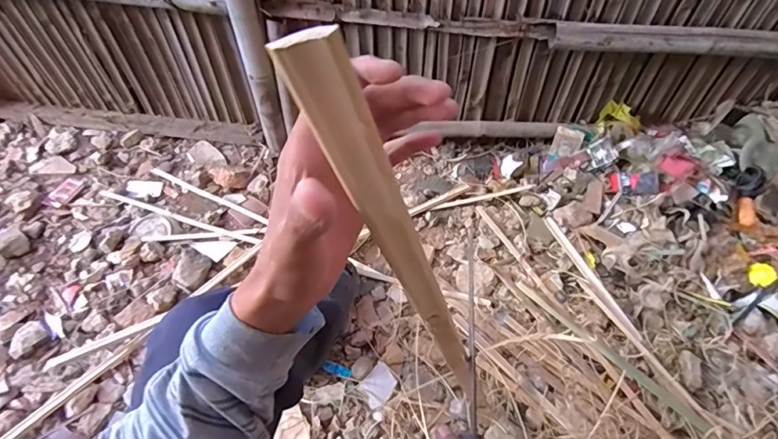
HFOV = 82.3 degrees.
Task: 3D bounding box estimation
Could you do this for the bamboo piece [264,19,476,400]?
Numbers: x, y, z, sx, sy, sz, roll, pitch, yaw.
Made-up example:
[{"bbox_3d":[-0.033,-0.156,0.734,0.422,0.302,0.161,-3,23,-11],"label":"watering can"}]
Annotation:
[{"bbox_3d":[0.032,0.066,0.376,0.027,0.519,0.009,-20,55,4],"label":"bamboo piece"}]

